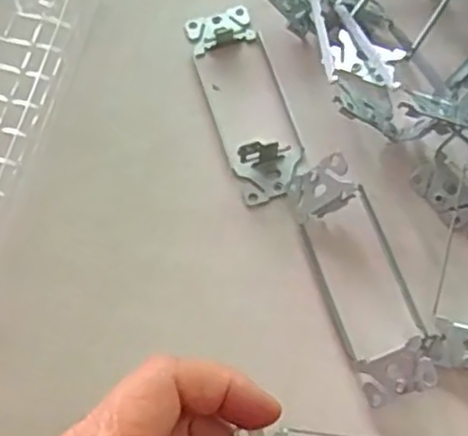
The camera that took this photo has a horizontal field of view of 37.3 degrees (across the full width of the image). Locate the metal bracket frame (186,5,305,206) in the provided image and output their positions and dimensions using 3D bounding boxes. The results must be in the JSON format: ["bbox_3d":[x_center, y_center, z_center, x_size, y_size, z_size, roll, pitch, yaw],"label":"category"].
[{"bbox_3d":[0.007,-0.061,0.331,0.037,0.023,0.104,-17,71,-5],"label":"metal bracket frame"}]

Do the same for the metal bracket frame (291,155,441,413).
[{"bbox_3d":[0.056,0.024,0.297,0.034,0.024,0.103,-18,71,-5],"label":"metal bracket frame"}]

